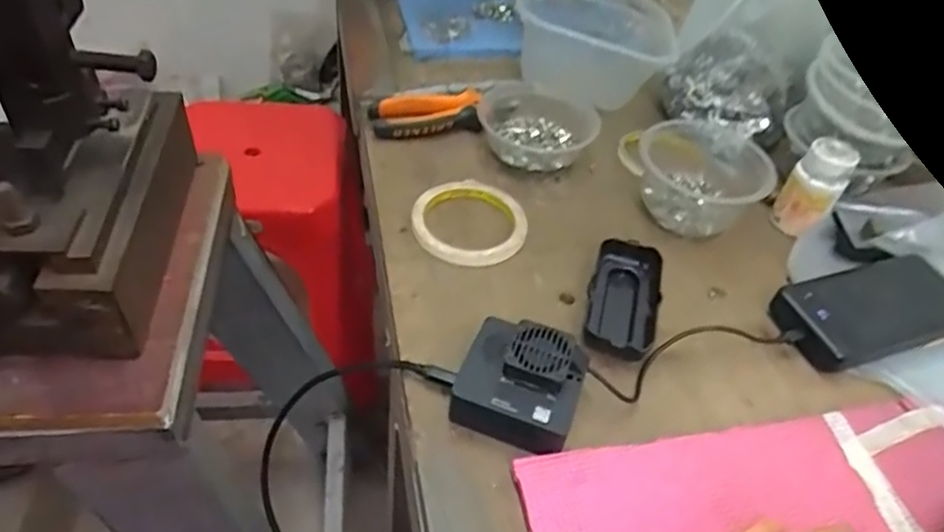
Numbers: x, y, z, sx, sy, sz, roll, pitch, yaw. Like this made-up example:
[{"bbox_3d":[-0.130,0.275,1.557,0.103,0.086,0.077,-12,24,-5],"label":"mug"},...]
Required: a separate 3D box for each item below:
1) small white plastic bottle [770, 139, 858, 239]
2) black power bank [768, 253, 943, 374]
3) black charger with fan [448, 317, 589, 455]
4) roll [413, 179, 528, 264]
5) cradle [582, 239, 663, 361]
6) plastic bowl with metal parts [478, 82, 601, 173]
[{"bbox_3d":[0.303,-0.069,0.579,0.042,0.076,0.049,30,49,21],"label":"small white plastic bottle"},{"bbox_3d":[0.323,0.034,0.520,0.166,0.022,0.075,-14,48,-19],"label":"black power bank"},{"bbox_3d":[0.029,0.079,0.428,0.077,0.046,0.076,19,46,13],"label":"black charger with fan"},{"bbox_3d":[-0.003,-0.042,0.563,0.098,0.017,0.106,3,45,-3],"label":"roll"},{"bbox_3d":[0.118,0.026,0.508,0.053,0.024,0.109,13,45,6],"label":"cradle"},{"bbox_3d":[0.063,-0.137,0.642,0.110,0.049,0.102,3,45,-3],"label":"plastic bowl with metal parts"}]

